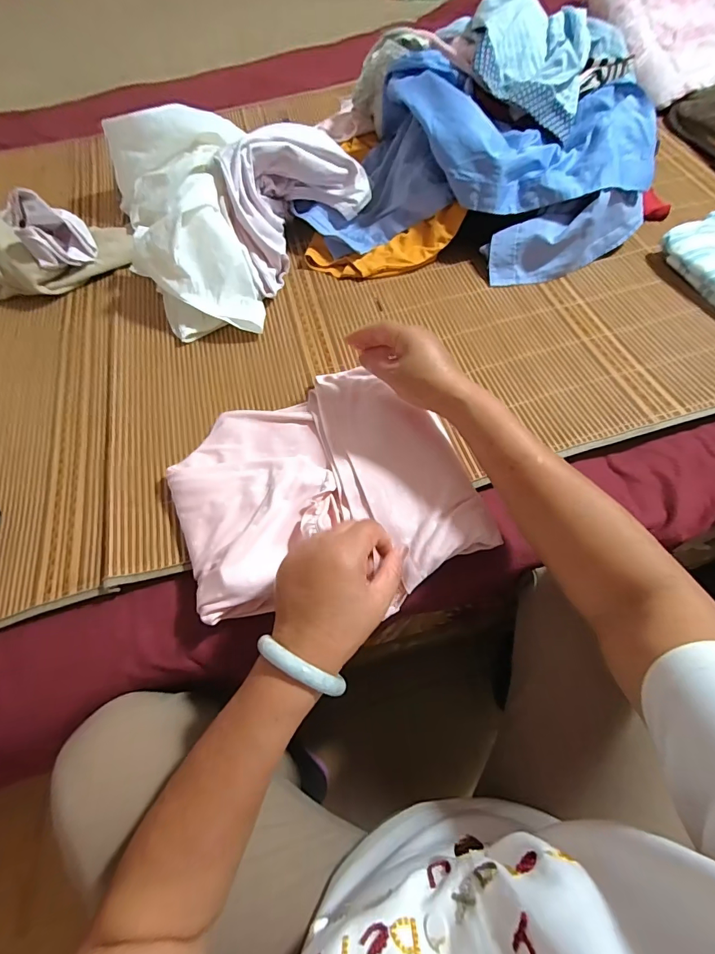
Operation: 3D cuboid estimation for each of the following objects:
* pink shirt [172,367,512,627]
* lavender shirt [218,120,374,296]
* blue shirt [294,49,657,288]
[{"bbox_3d":[-0.042,0.008,0.442,0.287,0.036,0.266,-23,64,-8],"label":"pink shirt"},{"bbox_3d":[-0.100,-0.407,0.620,0.132,0.135,0.243,39,72,20],"label":"lavender shirt"},{"bbox_3d":[0.171,-0.460,0.621,0.491,0.151,0.290,19,67,14],"label":"blue shirt"}]

